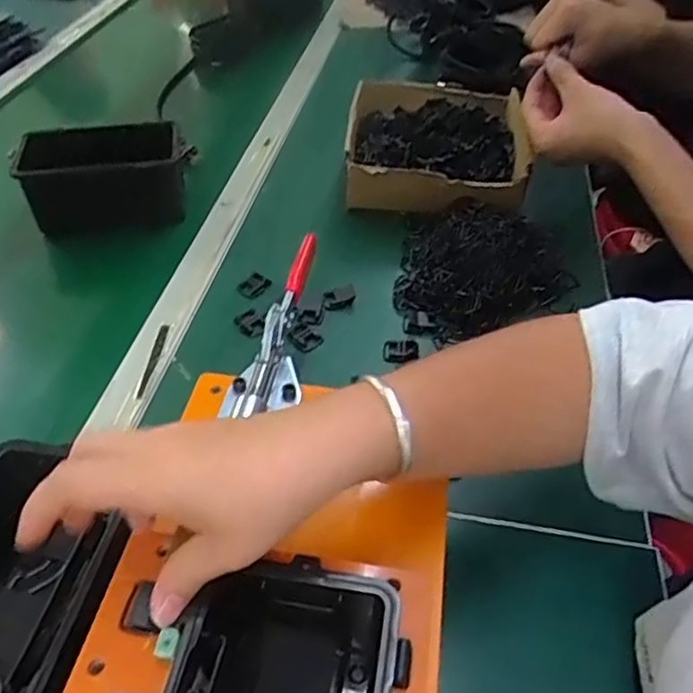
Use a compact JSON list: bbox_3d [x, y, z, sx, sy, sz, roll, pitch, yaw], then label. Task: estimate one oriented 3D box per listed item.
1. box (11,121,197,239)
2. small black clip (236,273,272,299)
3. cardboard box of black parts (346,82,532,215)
[{"bbox_3d":[-0.262,-0.188,0.706,0.173,0.082,0.076,-4,45,-4],"label":"box"},{"bbox_3d":[-0.097,-0.063,0.656,0.028,0.017,0.027,23,49,21],"label":"small black clip"},{"bbox_3d":[0.110,-0.257,0.799,0.203,0.066,0.247,4,45,4],"label":"cardboard box of black parts"}]

